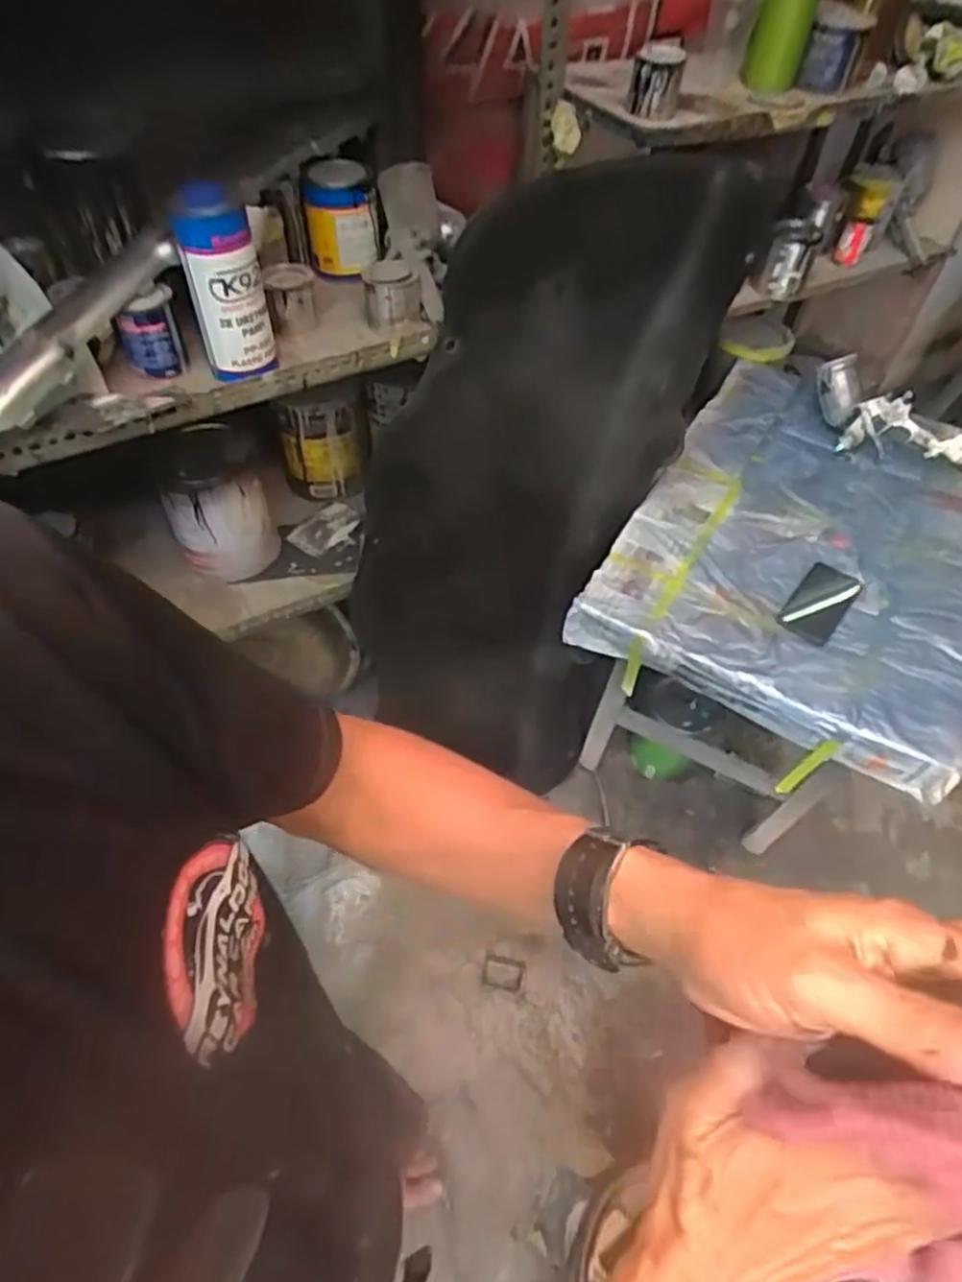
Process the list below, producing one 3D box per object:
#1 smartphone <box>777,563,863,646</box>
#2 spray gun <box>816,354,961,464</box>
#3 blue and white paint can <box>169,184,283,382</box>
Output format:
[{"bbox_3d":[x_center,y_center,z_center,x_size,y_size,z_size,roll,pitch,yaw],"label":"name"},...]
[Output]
[{"bbox_3d":[0.554,-0.062,1.234,0.089,0.015,0.189,33,53,23],"label":"smartphone"},{"bbox_3d":[0.764,-0.407,1.418,0.312,0.129,0.109,28,51,20],"label":"spray gun"},{"bbox_3d":[-0.295,-0.408,0.878,0.088,0.208,0.071,-8,50,-10],"label":"blue and white paint can"}]

